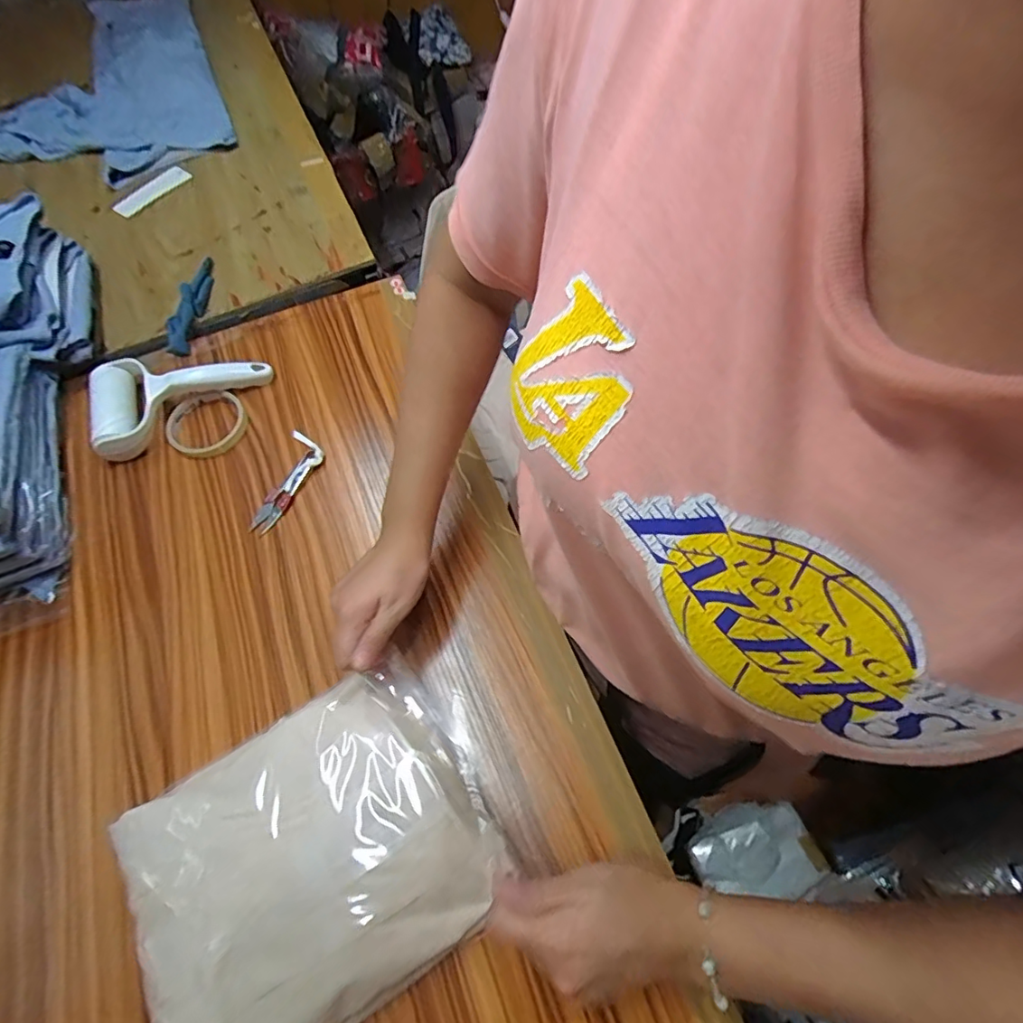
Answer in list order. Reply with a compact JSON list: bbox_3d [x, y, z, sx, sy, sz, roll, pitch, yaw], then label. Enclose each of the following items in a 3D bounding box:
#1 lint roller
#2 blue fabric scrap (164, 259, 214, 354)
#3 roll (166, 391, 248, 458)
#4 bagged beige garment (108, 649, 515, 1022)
[{"bbox_3d":[-0.385,-0.144,0.591,0.191,0.044,0.107,-37,66,-15],"label":"lint roller"},{"bbox_3d":[-0.400,-0.264,0.651,0.034,0.029,0.146,4,63,6],"label":"blue fabric scrap"},{"bbox_3d":[-0.339,-0.097,0.579,0.083,0.021,0.081,-2,63,3],"label":"roll"},{"bbox_3d":[-0.146,0.246,0.373,0.245,0.030,0.203,-31,65,-12],"label":"bagged beige garment"}]

